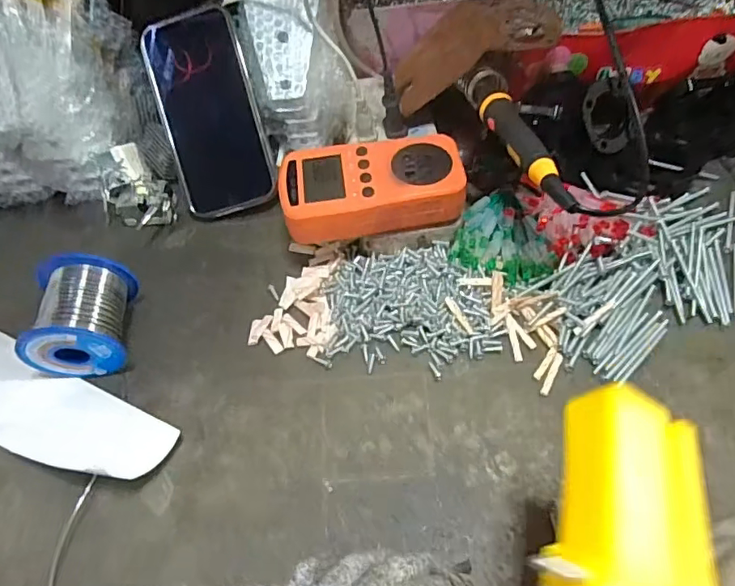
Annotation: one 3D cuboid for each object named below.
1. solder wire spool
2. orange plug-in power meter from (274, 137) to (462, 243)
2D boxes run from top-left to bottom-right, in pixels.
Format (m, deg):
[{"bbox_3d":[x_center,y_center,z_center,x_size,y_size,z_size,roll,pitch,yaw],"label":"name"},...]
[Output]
[{"bbox_3d":[-0.193,0.017,0.365,0.058,0.055,0.075,-7,57,-1],"label":"solder wire spool"},{"bbox_3d":[0.003,-0.077,0.381,0.125,0.027,0.066,-11,57,-3],"label":"orange plug-in power meter"}]

